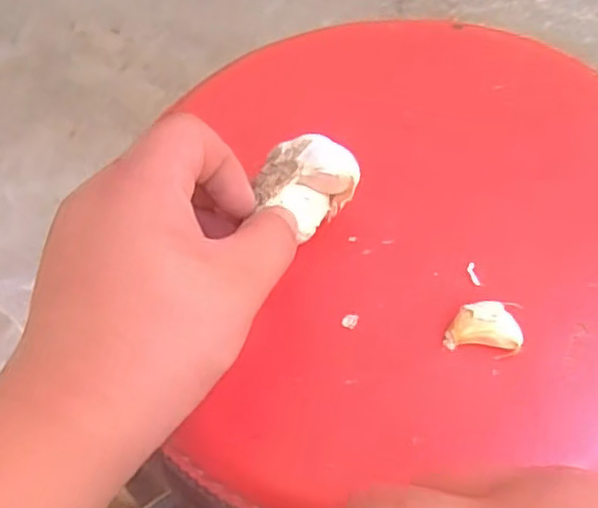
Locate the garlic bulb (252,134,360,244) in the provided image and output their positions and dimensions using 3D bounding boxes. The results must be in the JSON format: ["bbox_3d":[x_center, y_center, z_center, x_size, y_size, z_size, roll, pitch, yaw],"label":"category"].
[{"bbox_3d":[0.002,-0.029,0.308,0.040,0.035,0.033,-32,65,-12],"label":"garlic bulb"}]

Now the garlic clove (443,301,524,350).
[{"bbox_3d":[0.074,0.029,0.284,0.029,0.014,0.016,3,61,6],"label":"garlic clove"}]

